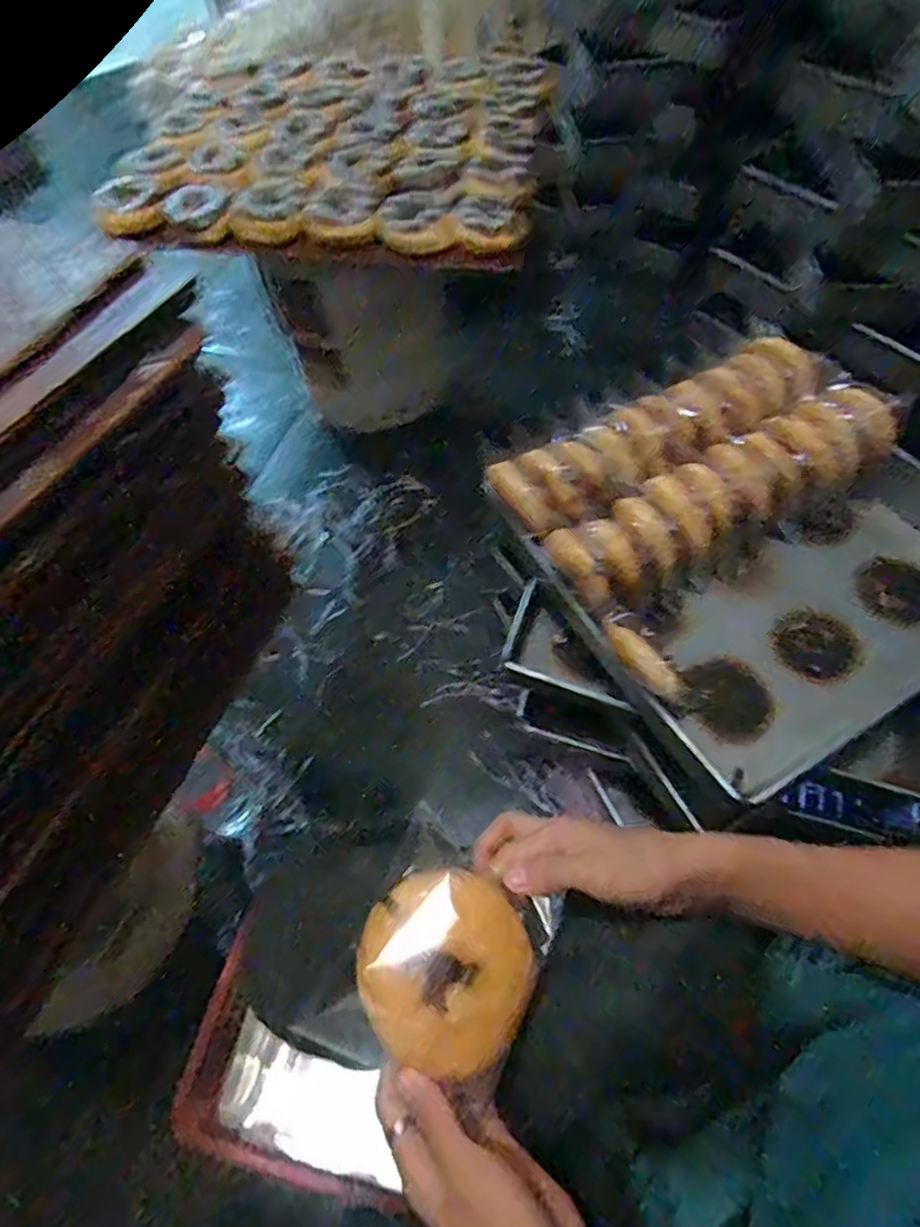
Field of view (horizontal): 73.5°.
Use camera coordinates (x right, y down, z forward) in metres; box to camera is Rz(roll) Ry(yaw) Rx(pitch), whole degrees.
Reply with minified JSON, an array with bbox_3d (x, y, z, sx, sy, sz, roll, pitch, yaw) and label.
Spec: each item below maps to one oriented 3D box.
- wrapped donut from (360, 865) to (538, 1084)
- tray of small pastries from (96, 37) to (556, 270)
[{"bbox_3d":[-0.007,0.193,0.337,0.091,0.026,0.093,-1,59,1],"label":"wrapped donut"},{"bbox_3d":[-0.169,-0.679,0.892,0.543,0.070,0.486,7,60,6],"label":"tray of small pastries"}]

